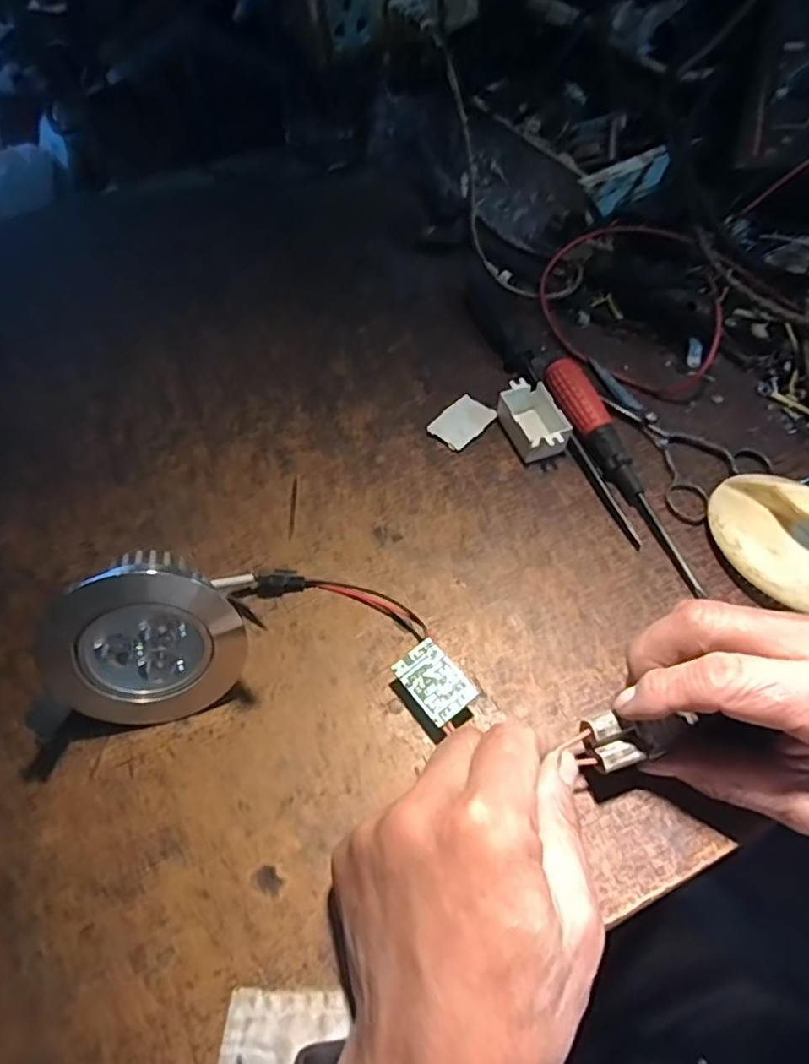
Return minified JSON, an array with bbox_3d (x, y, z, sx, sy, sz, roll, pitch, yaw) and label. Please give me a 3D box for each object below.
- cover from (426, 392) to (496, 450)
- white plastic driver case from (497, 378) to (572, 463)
[{"bbox_3d":[0.035,-0.068,0.386,0.027,0.004,0.038,39,68,22],"label":"cover"},{"bbox_3d":[0.078,-0.067,0.375,0.030,0.021,0.051,-19,60,-9],"label":"white plastic driver case"}]

